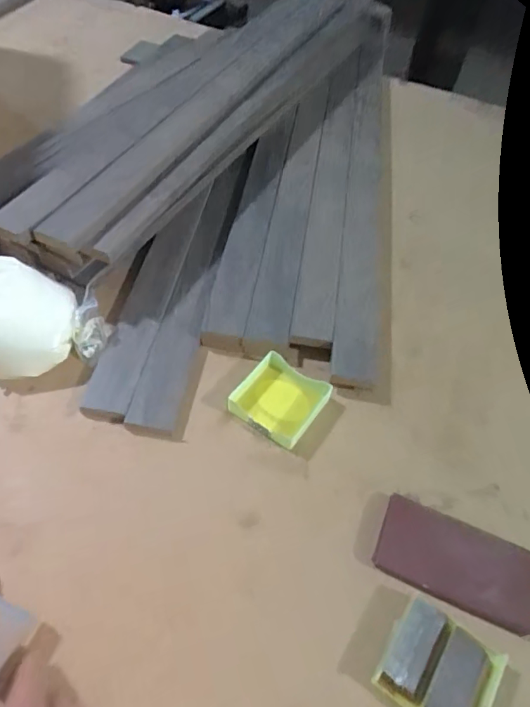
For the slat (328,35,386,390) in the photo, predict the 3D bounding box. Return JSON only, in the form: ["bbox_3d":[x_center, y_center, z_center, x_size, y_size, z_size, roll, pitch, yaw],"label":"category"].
[{"bbox_3d":[0.129,-0.236,0.617,0.048,0.020,0.650,9,52,2],"label":"slat"}]

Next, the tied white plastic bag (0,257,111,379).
[{"bbox_3d":[-0.215,-0.029,0.423,0.139,0.057,0.089,13,52,5],"label":"tied white plastic bag"}]

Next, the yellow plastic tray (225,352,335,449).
[{"bbox_3d":[0.012,0.040,0.422,0.064,0.016,0.066,31,56,18],"label":"yellow plastic tray"}]

